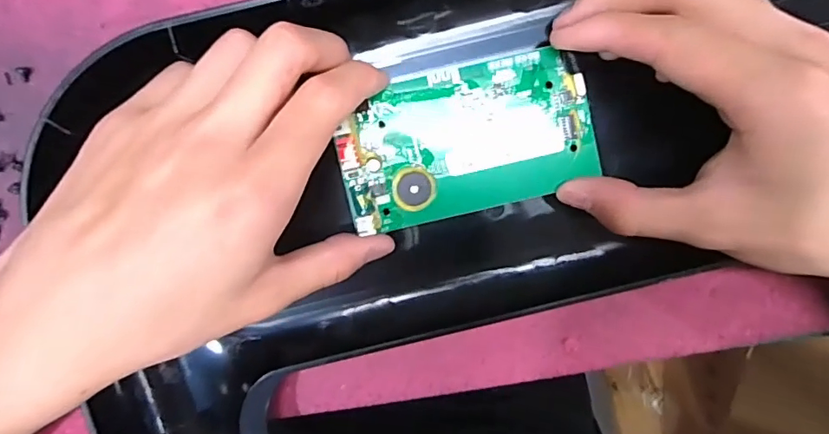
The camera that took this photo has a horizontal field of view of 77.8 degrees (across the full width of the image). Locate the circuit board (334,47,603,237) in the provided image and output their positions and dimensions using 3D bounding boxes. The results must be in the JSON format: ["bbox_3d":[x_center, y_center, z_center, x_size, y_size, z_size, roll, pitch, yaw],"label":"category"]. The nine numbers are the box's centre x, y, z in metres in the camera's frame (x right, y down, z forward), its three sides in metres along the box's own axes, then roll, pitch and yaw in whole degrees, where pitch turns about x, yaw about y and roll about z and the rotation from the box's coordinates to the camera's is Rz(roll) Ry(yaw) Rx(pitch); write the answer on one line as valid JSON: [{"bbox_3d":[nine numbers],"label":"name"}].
[{"bbox_3d":[0.022,-0.032,0.214,0.105,0.010,0.060,-12,97,0],"label":"circuit board"}]

